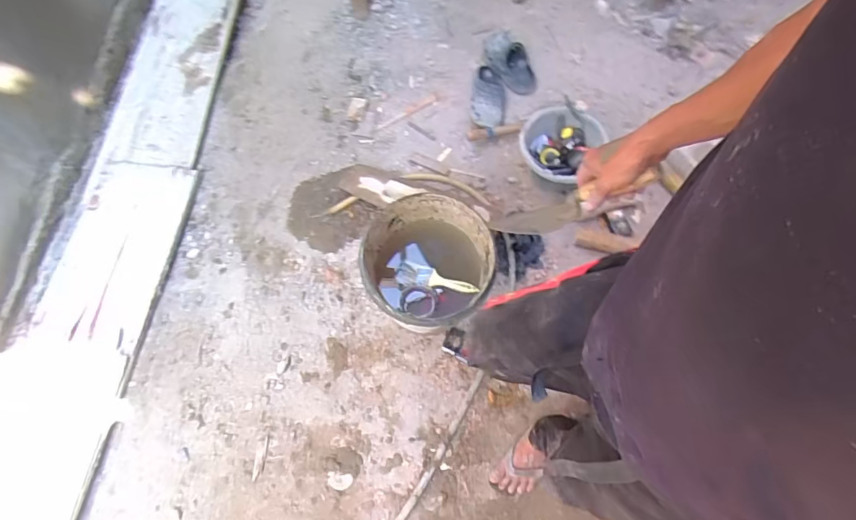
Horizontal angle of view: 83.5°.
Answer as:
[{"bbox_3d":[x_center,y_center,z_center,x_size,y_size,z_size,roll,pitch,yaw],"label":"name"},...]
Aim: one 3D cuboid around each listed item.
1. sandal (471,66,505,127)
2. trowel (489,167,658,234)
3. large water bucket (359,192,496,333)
[{"bbox_3d":[0.205,-0.551,1.607,0.112,0.051,0.244,6,70,5],"label":"sandal"},{"bbox_3d":[0.209,-0.072,0.724,0.044,0.292,0.055,30,65,-29],"label":"trowel"},{"bbox_3d":[-0.004,0.050,1.248,0.293,0.386,0.310,-1,69,2],"label":"large water bucket"}]

